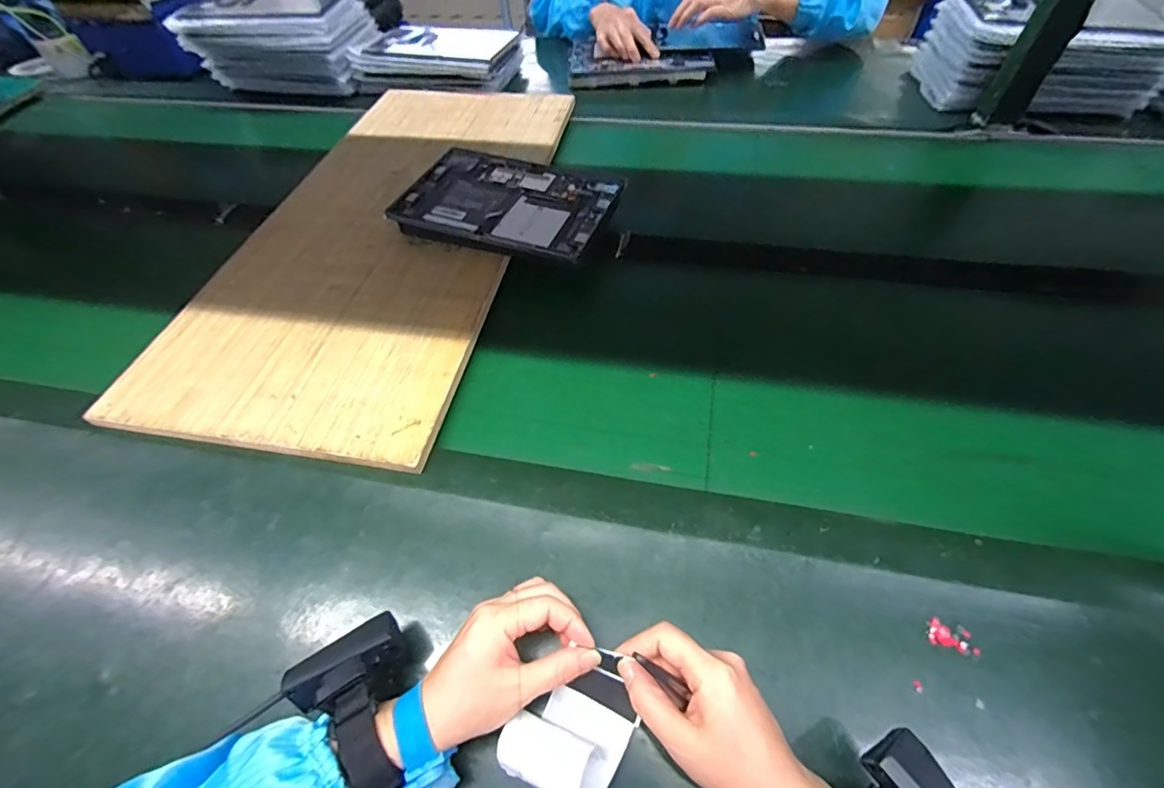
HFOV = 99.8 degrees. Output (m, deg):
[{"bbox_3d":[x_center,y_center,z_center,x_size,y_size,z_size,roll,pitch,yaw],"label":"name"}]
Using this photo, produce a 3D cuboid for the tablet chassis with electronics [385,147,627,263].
[{"bbox_3d":[-0.092,-0.234,0.616,0.254,0.032,0.175,14,56,13],"label":"tablet chassis with electronics"}]

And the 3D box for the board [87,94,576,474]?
[{"bbox_3d":[-0.245,-0.222,0.644,0.342,0.025,0.678,7,55,9],"label":"board"}]

